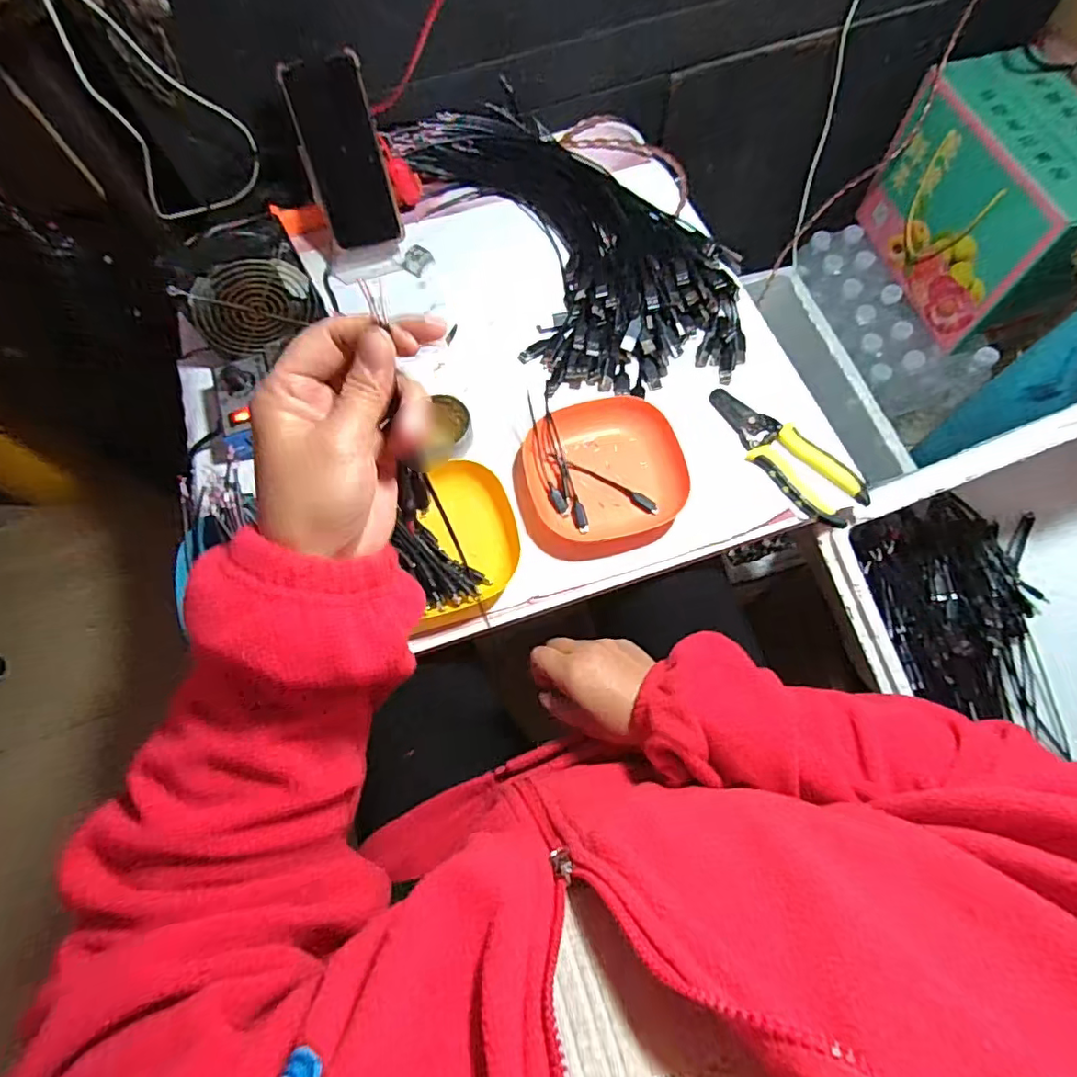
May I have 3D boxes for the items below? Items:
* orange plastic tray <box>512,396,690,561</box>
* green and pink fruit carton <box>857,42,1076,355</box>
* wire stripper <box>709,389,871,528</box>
[{"bbox_3d":[0.054,-0.062,0.521,0.148,0.023,0.149,-14,69,-3],"label":"orange plastic tray"},{"bbox_3d":[0.665,-0.481,0.831,0.146,0.237,0.336,-17,69,-4],"label":"green and pink fruit carton"},{"bbox_3d":[0.225,-0.083,0.525,0.065,0.013,0.167,-38,72,-11],"label":"wire stripper"}]

